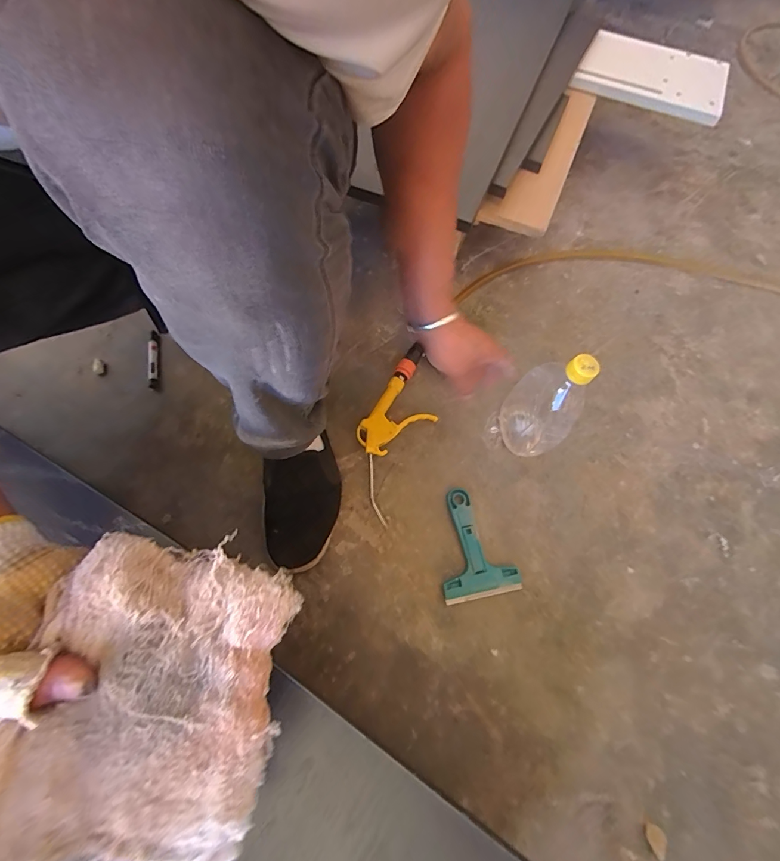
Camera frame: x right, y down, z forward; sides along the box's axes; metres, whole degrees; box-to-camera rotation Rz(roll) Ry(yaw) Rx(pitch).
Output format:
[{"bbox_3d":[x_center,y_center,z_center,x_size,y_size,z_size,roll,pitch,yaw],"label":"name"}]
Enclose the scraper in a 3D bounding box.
[{"bbox_3d":[0.107,0.148,0.535,0.098,0.013,0.141,-10,69,-6],"label":"scraper"}]

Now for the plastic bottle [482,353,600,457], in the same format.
[{"bbox_3d":[0.195,-0.026,0.528,0.093,0.180,0.075,39,72,13],"label":"plastic bottle"}]

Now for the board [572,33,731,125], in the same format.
[{"bbox_3d":[0.497,-0.682,0.765,0.259,0.028,0.187,21,67,8],"label":"board"}]

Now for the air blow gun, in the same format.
[{"bbox_3d":[0.008,-0.006,0.593,0.092,0.029,0.269,20,68,6],"label":"air blow gun"}]

